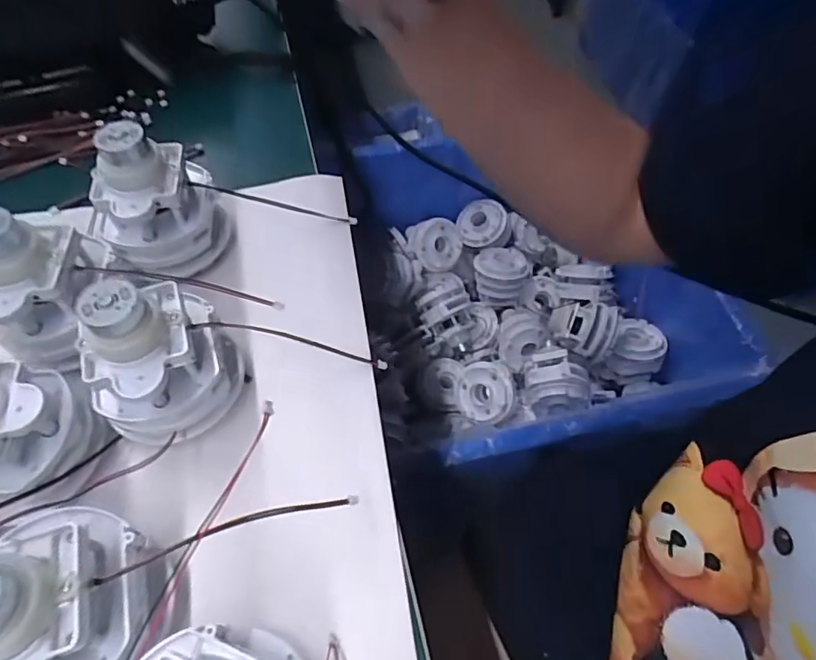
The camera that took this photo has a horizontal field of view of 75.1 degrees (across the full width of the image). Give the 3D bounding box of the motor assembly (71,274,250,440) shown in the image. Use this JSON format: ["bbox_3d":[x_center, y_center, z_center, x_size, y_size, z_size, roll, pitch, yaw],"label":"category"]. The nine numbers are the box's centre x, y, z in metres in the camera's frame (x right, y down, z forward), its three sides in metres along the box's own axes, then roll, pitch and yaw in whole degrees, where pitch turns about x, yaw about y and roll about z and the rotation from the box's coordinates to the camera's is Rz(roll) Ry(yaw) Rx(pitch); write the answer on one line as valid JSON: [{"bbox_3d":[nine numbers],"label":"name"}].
[{"bbox_3d":[-0.117,0.014,0.250,0.059,0.087,0.063,-13,61,-7],"label":"motor assembly"}]

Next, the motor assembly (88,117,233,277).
[{"bbox_3d":[-0.141,-0.072,0.296,0.066,0.076,0.055,-26,63,-14],"label":"motor assembly"}]

